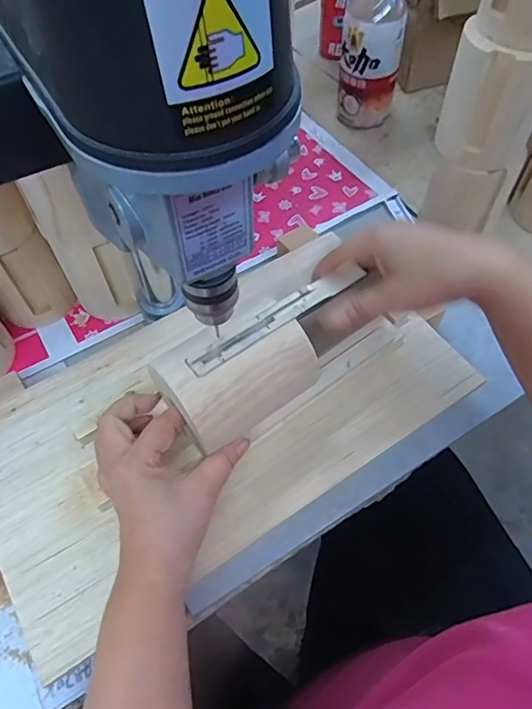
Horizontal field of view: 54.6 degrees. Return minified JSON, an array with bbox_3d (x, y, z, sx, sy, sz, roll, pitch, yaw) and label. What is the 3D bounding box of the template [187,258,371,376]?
[{"bbox_3d":[0.008,-0.027,0.363,0.142,0.006,0.019,-32,61,-19],"label":"template"}]

